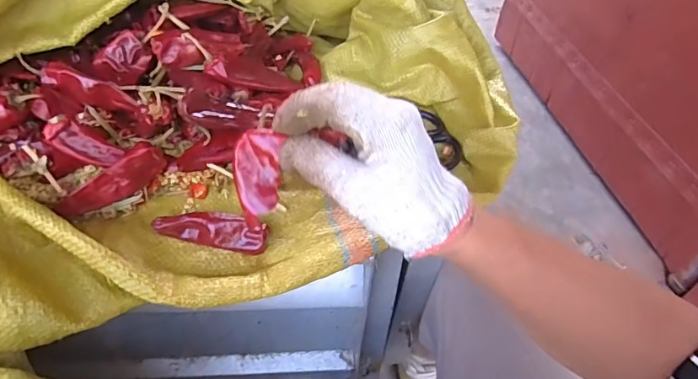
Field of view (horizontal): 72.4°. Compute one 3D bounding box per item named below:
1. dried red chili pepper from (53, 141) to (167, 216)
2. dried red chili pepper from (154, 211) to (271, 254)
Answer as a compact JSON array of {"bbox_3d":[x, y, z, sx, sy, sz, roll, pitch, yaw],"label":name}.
[{"bbox_3d":[-0.188,-0.006,0.382,0.085,0.031,0.014,-38,61,-20],"label":"dried red chili pepper"},{"bbox_3d":[-0.104,0.030,0.365,0.084,0.019,0.022,11,47,3],"label":"dried red chili pepper"}]

